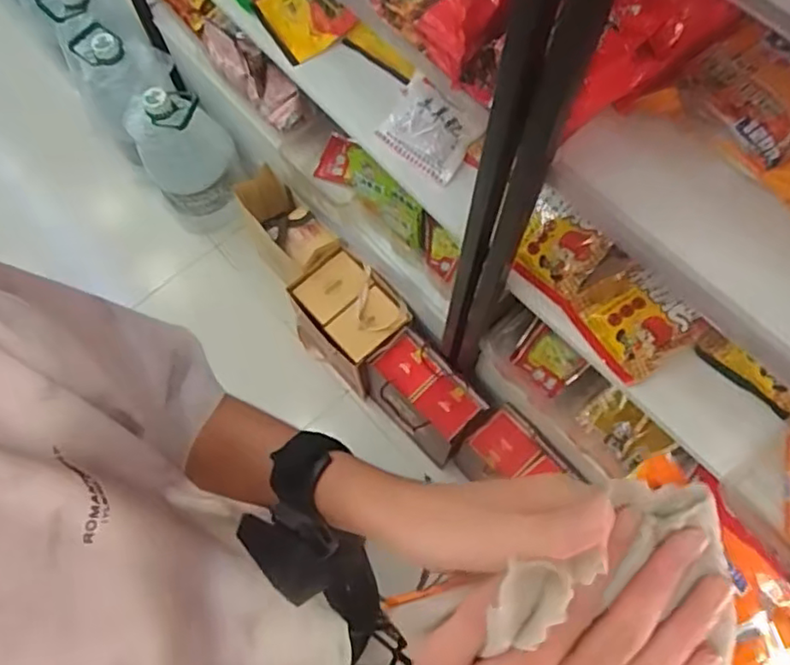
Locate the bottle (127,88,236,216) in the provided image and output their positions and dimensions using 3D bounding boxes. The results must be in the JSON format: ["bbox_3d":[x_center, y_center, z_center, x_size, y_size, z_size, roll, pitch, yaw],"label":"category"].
[{"bbox_3d":[-0.559,-0.482,1.704,0.231,0.320,0.215,-26,71,-9],"label":"bottle"}]

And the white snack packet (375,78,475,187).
[{"bbox_3d":[0.062,-0.340,1.058,0.158,0.063,0.111,42,75,14],"label":"white snack packet"}]

